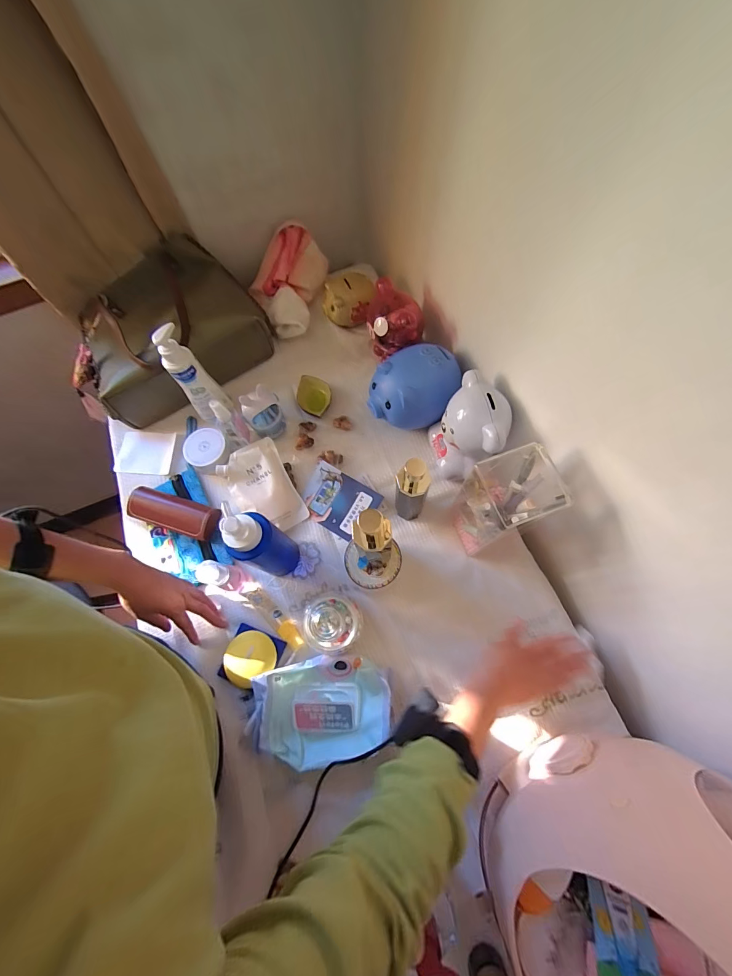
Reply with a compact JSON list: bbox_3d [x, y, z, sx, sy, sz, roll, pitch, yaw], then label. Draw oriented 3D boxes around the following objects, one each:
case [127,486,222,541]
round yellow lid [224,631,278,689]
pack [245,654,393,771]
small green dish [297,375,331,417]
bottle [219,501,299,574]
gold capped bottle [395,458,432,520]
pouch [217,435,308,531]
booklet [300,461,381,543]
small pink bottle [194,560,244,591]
[{"bbox_3d":[-0.332,0.046,0.631,0.170,0.035,0.055,16,71,9],"label":"case"},{"bbox_3d":[-0.178,0.257,0.552,0.077,0.022,0.068,-36,72,-10],"label":"round yellow lid"},{"bbox_3d":[-0.063,0.313,0.515,0.188,0.036,0.127,-9,69,0],"label":"pack"},{"bbox_3d":[-0.102,-0.179,0.716,0.064,0.030,0.090,-15,70,-3],"label":"small green dish"},{"bbox_3d":[-0.148,0.080,0.520,0.060,0.201,0.066,-2,70,3],"label":"bottle"},{"bbox_3d":[0.070,0.004,0.557,0.048,0.176,0.045,14,71,8],"label":"gold capped bottle"},{"bbox_3d":[-0.181,0.003,0.636,0.104,0.046,0.158,-27,71,-7],"label":"pouch"},{"bbox_3d":[-0.050,0.025,0.637,0.126,0.010,0.095,30,86,13],"label":"booklet"},{"bbox_3d":[-0.218,0.132,0.553,0.036,0.106,0.036,-1,70,3],"label":"small pink bottle"}]

